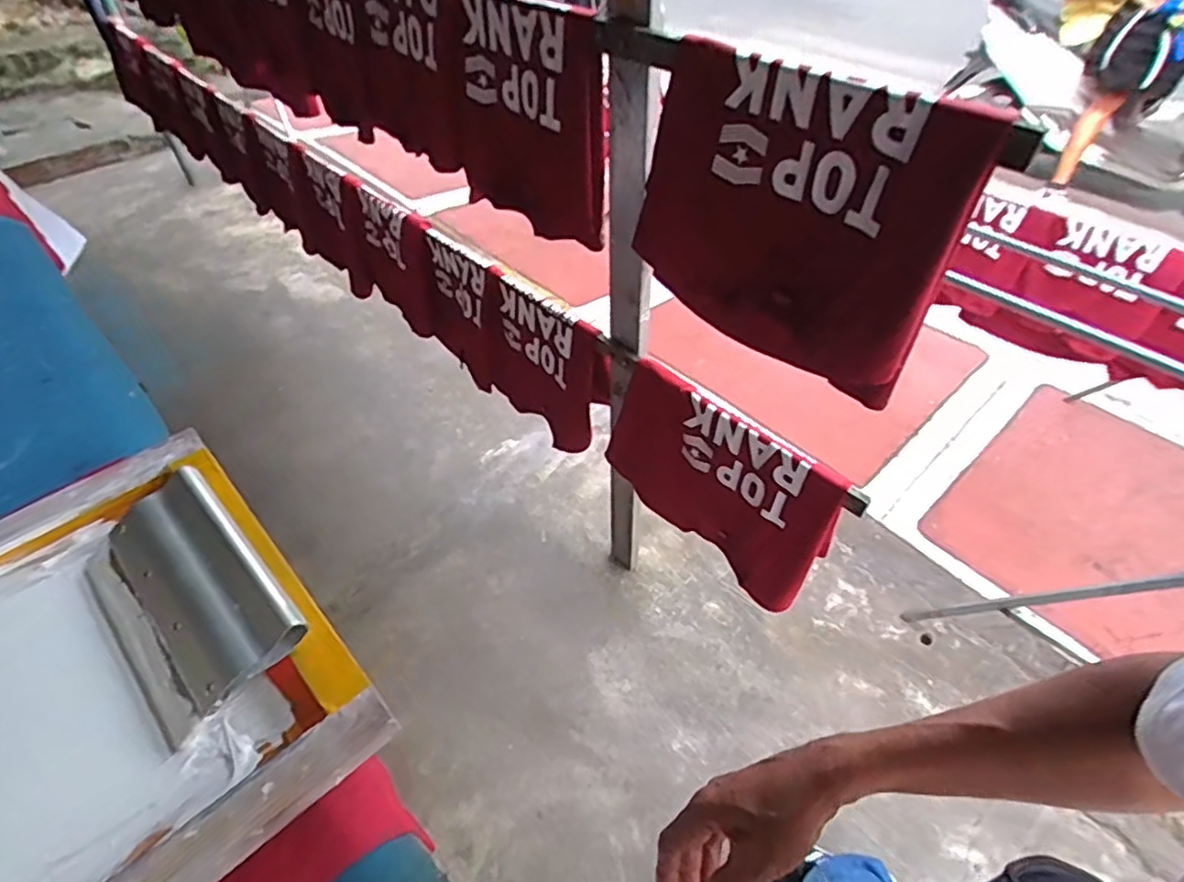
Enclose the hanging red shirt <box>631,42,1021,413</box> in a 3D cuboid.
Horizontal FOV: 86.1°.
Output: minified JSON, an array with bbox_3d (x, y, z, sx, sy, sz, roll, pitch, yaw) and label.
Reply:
[{"bbox_3d":[0.229,-0.257,0.782,0.405,0.358,0.065,36,57,29],"label":"hanging red shirt"}]

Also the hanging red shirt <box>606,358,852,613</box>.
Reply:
[{"bbox_3d":[0.213,0.062,1.161,0.075,0.336,0.462,-31,53,-26],"label":"hanging red shirt"}]

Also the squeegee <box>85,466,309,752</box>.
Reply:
[{"bbox_3d":[-0.386,0.147,0.609,0.250,0.032,0.143,37,78,27],"label":"squeegee"}]

